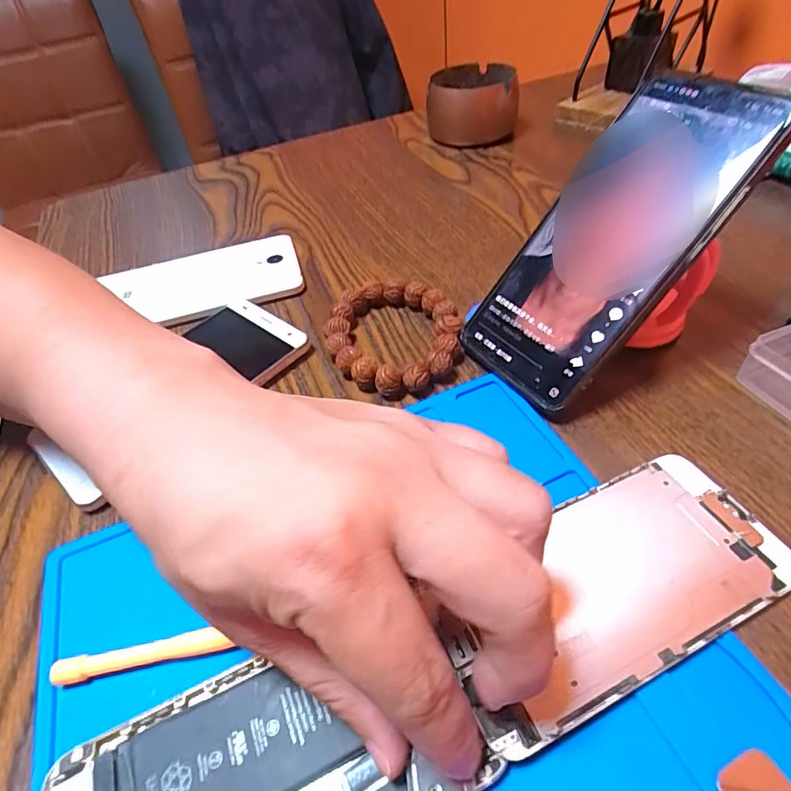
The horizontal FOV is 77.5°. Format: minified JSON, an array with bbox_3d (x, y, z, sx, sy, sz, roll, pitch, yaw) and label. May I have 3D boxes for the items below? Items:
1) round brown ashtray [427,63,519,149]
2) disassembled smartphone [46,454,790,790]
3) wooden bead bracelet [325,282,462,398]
[{"bbox_3d":[0.075,-0.285,0.478,0.086,0.058,0.087,3,48,10],"label":"round brown ashtray"},{"bbox_3d":[0.018,0.093,0.164,0.256,0.005,0.065,-22,48,-11],"label":"disassembled smartphone"},{"bbox_3d":[-0.002,-0.035,0.286,0.073,0.017,0.089,-22,49,-13],"label":"wooden bead bracelet"}]

